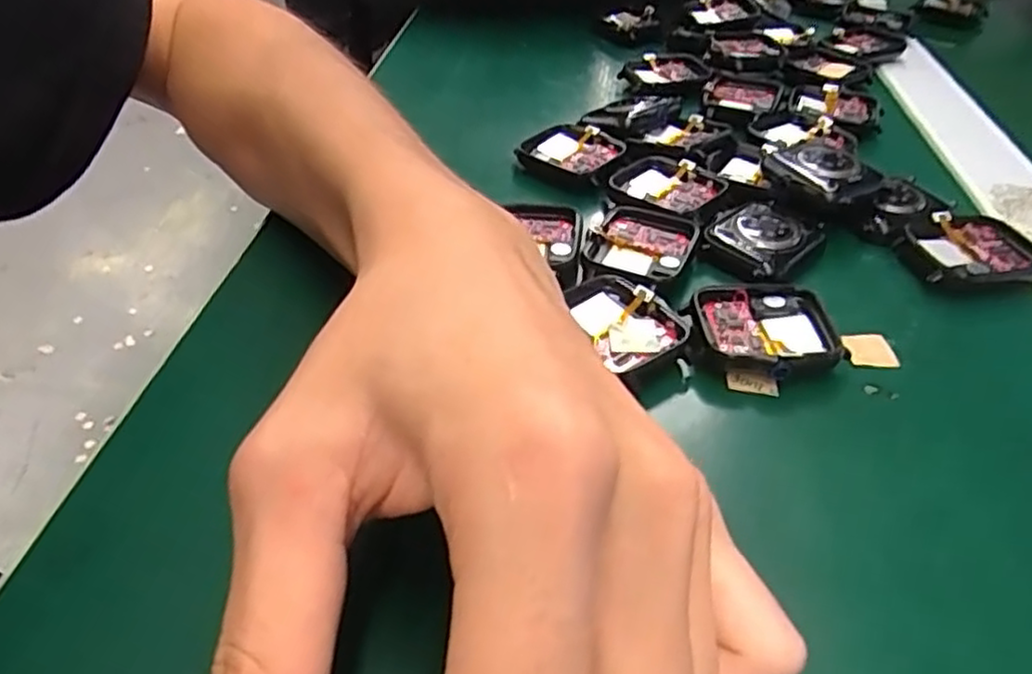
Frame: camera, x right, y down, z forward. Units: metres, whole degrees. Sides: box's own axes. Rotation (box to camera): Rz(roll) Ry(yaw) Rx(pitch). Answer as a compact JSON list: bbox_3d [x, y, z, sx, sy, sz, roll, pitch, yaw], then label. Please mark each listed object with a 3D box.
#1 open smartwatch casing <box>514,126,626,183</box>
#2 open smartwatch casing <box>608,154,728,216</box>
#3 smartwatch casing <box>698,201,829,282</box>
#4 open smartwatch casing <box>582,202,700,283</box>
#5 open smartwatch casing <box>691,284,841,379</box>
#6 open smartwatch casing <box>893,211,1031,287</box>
[{"bbox_3d":[0.024,-0.085,0.322,0.045,0.007,0.035,24,46,25],"label":"open smartwatch casing"},{"bbox_3d":[0.062,-0.062,0.295,0.043,0.011,0.036,27,47,27],"label":"open smartwatch casing"},{"bbox_3d":[0.093,-0.038,0.270,0.034,0.006,0.044,33,50,32],"label":"smartwatch casing"},{"bbox_3d":[0.049,-0.037,0.268,0.036,0.009,0.037,19,44,20],"label":"open smartwatch casing"},{"bbox_3d":[0.081,-0.002,0.230,0.042,0.010,0.040,4,41,3],"label":"open smartwatch casing"},{"bbox_3d":[0.168,-0.031,0.264,0.043,0.012,0.035,-4,41,-6],"label":"open smartwatch casing"}]

